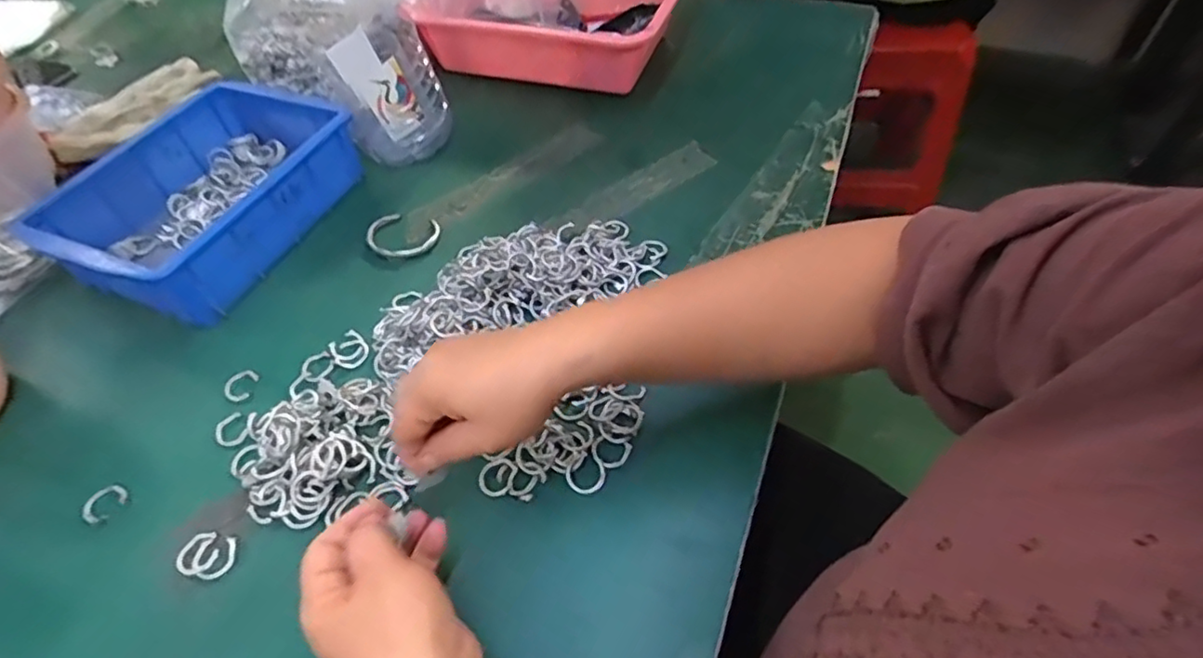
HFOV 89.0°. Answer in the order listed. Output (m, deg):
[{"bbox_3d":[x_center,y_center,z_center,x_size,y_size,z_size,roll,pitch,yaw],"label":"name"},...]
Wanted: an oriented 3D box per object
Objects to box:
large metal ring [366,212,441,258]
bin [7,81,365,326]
[{"bbox_3d":[-0.183,-0.084,0.563,0.066,0.014,0.052,5,52,10],"label":"large metal ring"},{"bbox_3d":[-0.357,-0.121,0.569,0.170,0.081,0.236,16,53,16],"label":"bin"}]

